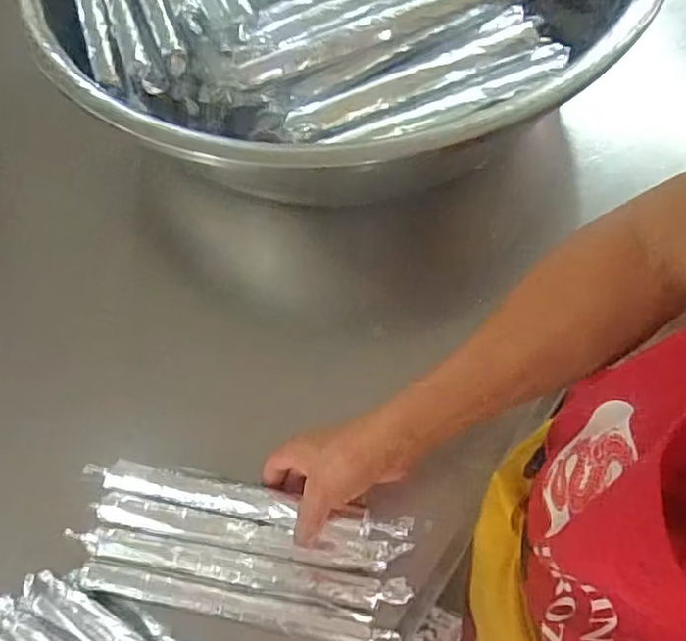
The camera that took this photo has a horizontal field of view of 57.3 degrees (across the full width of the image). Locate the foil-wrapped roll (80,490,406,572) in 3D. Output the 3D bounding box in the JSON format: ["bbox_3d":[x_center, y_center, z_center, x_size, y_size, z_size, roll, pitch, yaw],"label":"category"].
[{"bbox_3d":[-0.085,0.186,0.553,0.276,0.017,0.028,8,66,7],"label":"foil-wrapped roll"}]

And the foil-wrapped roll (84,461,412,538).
[{"bbox_3d":[-0.090,0.158,0.557,0.298,0.019,0.030,7,66,12],"label":"foil-wrapped roll"}]

